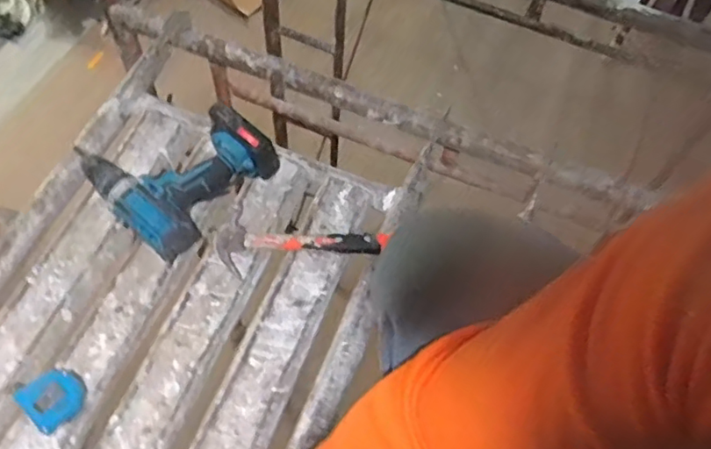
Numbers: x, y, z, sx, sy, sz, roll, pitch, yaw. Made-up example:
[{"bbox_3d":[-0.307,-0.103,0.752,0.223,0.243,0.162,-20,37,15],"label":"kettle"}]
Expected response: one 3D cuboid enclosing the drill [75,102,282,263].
[{"bbox_3d":[-0.251,-0.091,0.811,0.226,0.086,0.210,42,66,16],"label":"drill"}]

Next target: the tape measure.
[{"bbox_3d":[-0.343,0.198,0.676,0.063,0.040,0.060,-36,69,-20],"label":"tape measure"}]

